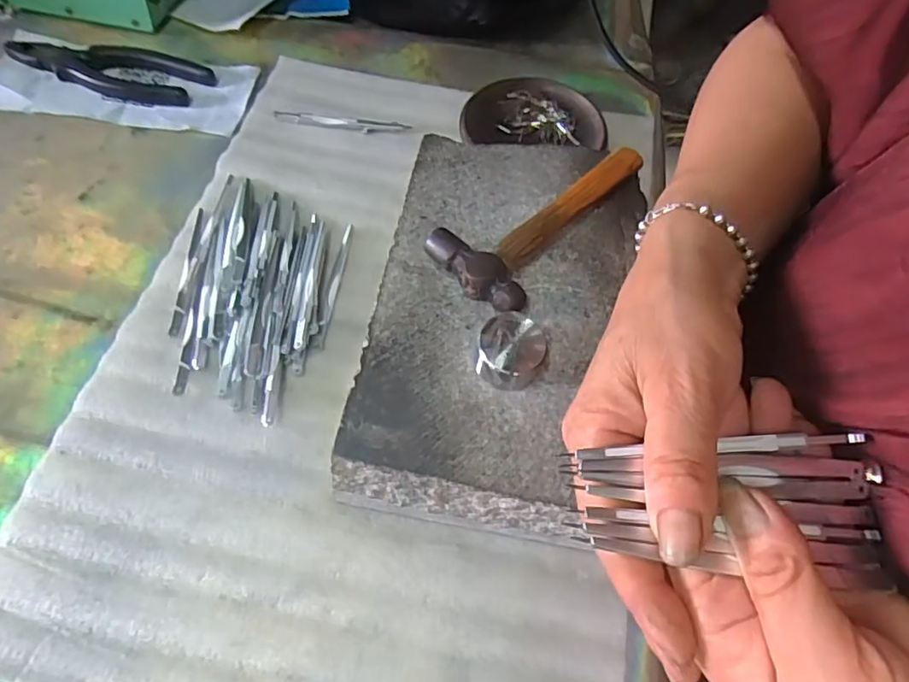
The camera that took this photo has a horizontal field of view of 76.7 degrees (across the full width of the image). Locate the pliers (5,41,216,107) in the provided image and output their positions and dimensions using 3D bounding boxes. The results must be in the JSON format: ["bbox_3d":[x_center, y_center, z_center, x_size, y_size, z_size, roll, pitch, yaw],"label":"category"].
[{"bbox_3d":[-0.289,-0.229,0.476,0.165,0.015,0.059,17,59,7],"label":"pliers"}]

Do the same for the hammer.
[{"bbox_3d":[0.050,-0.079,0.343,0.062,0.021,0.149,34,63,17],"label":"hammer"}]

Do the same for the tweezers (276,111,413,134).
[{"bbox_3d":[-0.090,-0.174,0.457,0.105,0.004,0.012,5,59,0],"label":"tweezers"}]

